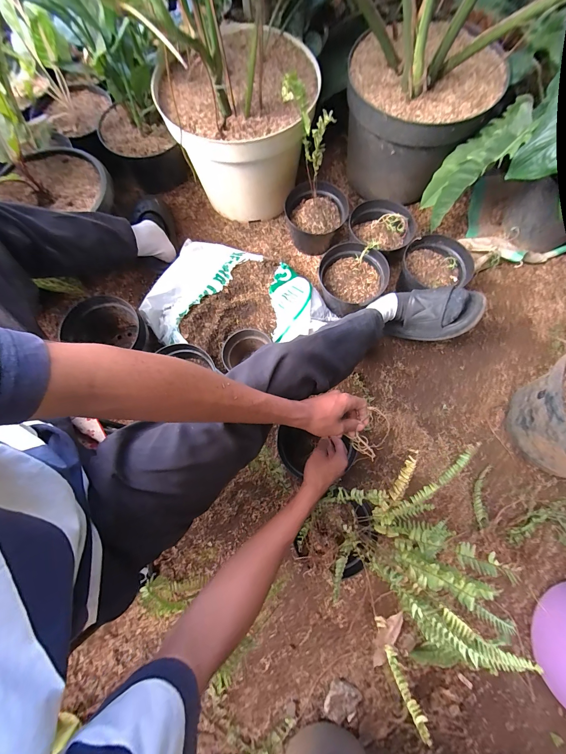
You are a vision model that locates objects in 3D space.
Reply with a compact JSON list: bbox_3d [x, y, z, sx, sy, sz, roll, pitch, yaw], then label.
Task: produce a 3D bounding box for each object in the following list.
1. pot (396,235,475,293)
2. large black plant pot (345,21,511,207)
[{"bbox_3d":[0.404,-0.283,0.787,0.178,0.112,0.161,-5,75,1],"label":"pot"},{"bbox_3d":[0.339,-0.687,0.782,0.307,0.265,0.318,0,75,2],"label":"large black plant pot"}]

